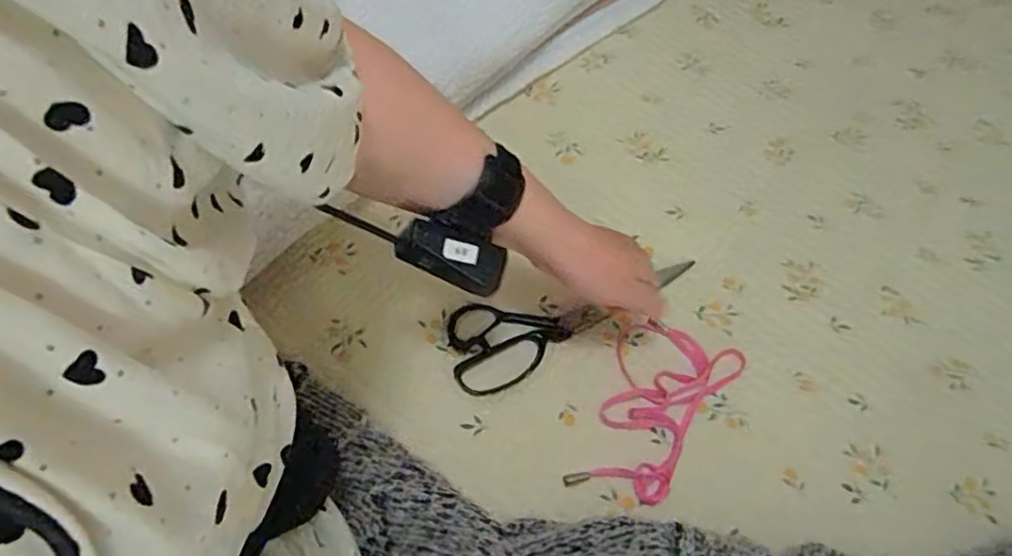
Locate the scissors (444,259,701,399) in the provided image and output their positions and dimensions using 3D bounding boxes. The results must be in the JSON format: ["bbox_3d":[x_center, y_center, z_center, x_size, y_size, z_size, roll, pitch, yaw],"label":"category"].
[{"bbox_3d":[0.061,0.031,0.564,0.238,0.010,0.080,-19,57,-15],"label":"scissors"}]

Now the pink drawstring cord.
[{"bbox_3d":[0.117,0.105,0.517,0.095,0.009,0.169,27,59,16],"label":"pink drawstring cord"}]

